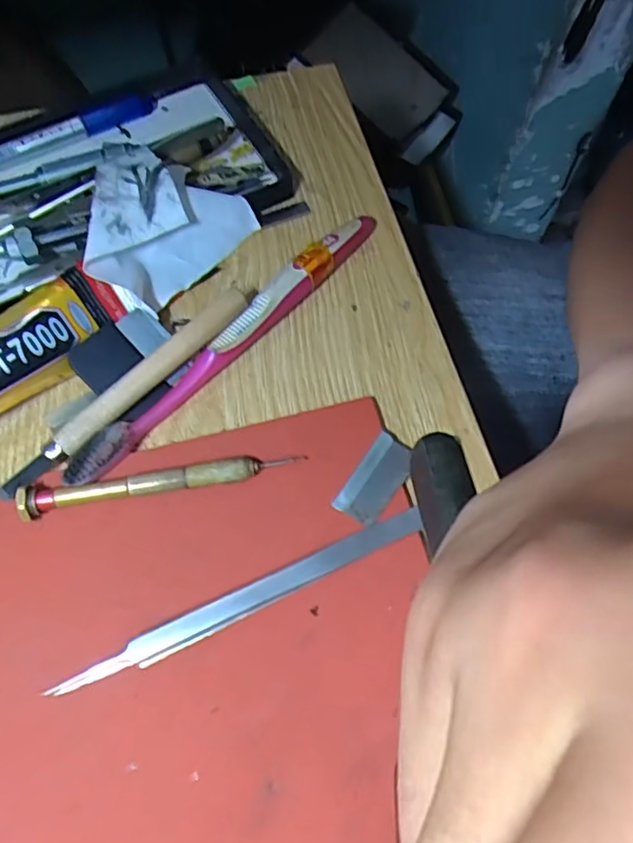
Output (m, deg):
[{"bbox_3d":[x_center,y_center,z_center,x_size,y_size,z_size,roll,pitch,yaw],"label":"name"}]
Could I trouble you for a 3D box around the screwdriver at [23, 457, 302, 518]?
[{"bbox_3d":[-0.061,0.024,0.235,0.107,0.015,0.012,-11,68,-5],"label":"screwdriver"}]

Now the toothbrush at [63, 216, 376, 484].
[{"bbox_3d":[-0.039,-0.041,0.267,0.022,0.016,0.184,40,72,15],"label":"toothbrush"}]

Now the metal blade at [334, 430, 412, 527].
[{"bbox_3d":[0.025,0.023,0.241,0.019,0.004,0.038,33,71,13],"label":"metal blade"}]

